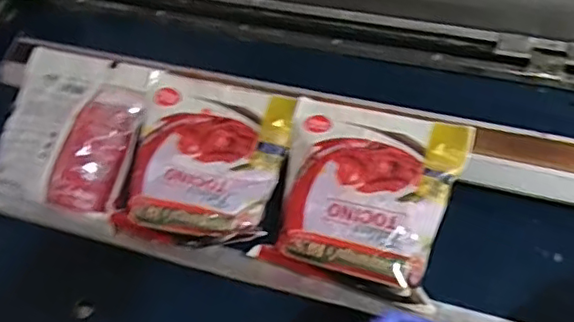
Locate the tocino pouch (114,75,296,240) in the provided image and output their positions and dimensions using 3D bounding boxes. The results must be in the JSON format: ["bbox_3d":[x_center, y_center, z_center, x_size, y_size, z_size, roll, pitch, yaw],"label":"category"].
[{"bbox_3d":[-0.075,0.001,0.537,0.139,0.045,0.151,15,63,9],"label":"tocino pouch"}]

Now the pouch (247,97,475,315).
[{"bbox_3d":[0.062,0.028,0.494,0.141,0.035,0.149,13,64,13],"label":"pouch"}]

